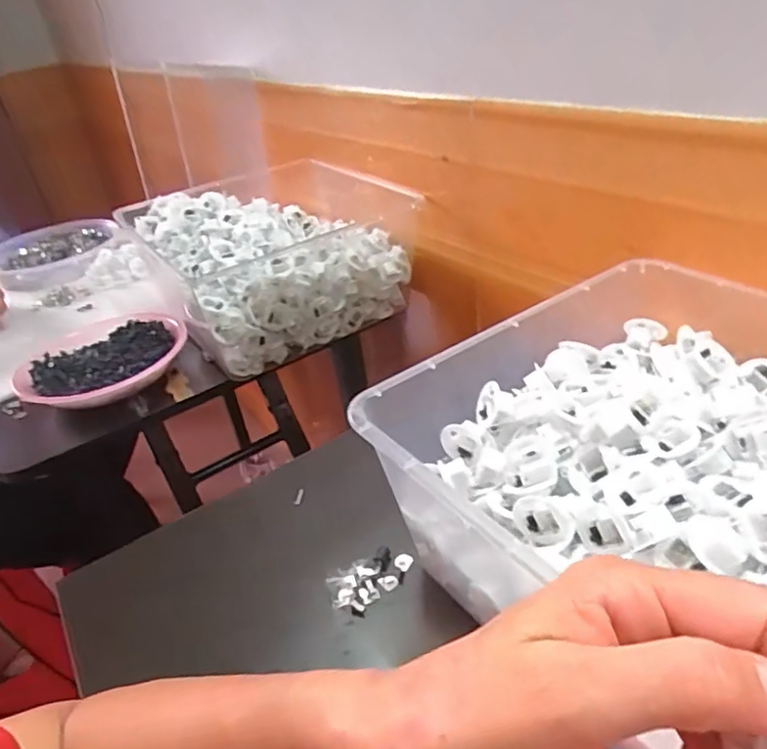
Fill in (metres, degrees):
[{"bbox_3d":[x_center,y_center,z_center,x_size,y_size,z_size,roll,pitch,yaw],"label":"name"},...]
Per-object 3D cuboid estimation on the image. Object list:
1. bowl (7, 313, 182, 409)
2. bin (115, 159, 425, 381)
[{"bbox_3d":[-0.327,-0.010,0.719,0.191,0.048,0.167,-13,34,-5],"label":"bowl"},{"bbox_3d":[-0.134,-0.147,0.781,0.290,0.164,0.247,-25,36,-22],"label":"bin"}]

